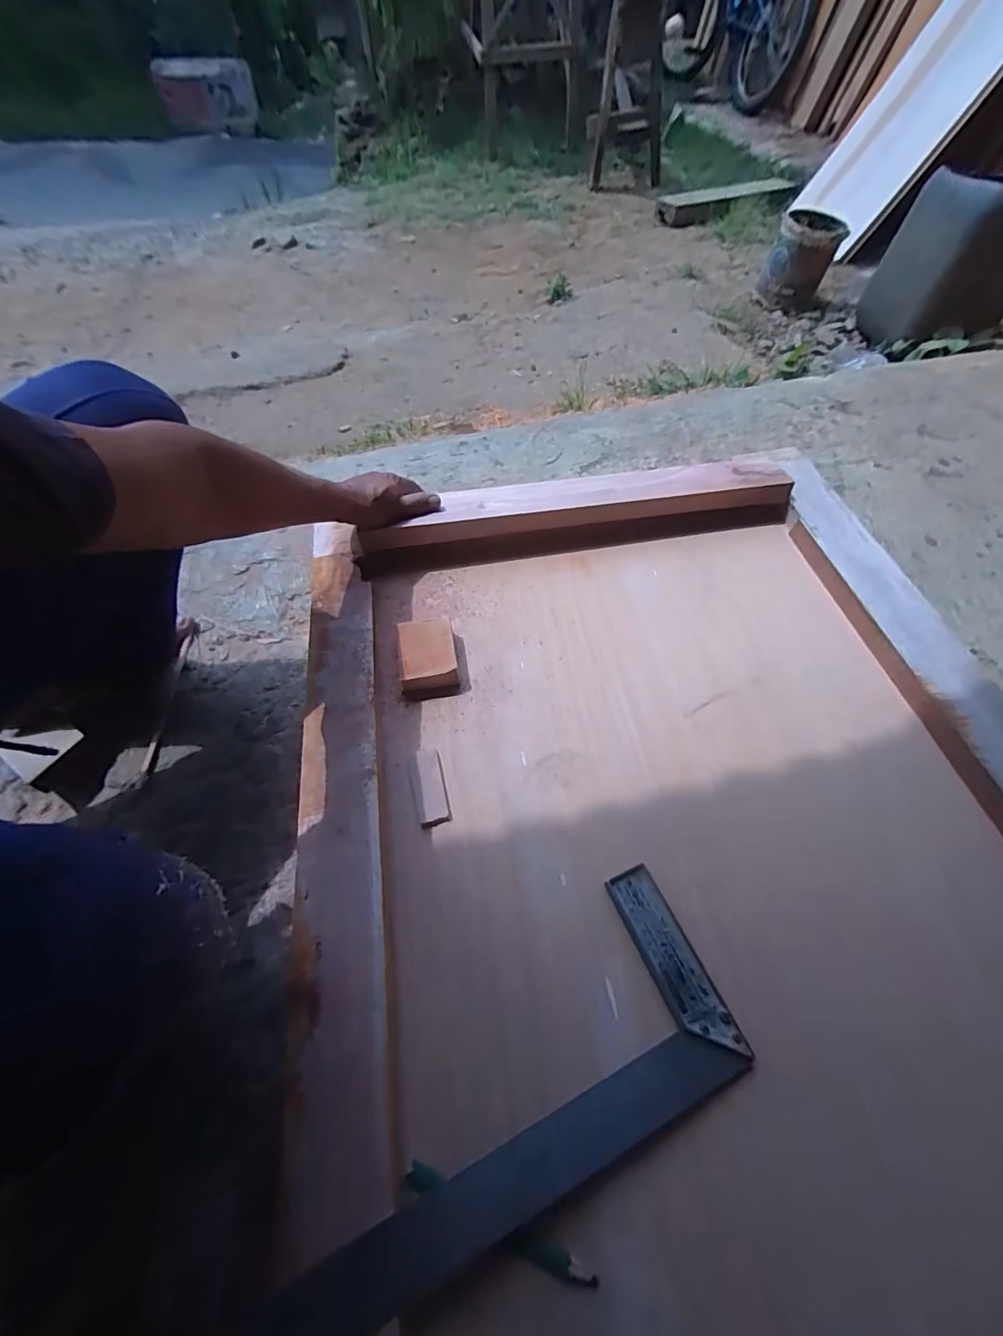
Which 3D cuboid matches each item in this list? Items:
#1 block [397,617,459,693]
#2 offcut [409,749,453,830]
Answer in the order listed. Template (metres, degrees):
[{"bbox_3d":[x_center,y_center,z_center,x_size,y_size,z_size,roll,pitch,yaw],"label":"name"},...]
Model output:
[{"bbox_3d":[-0.087,-0.015,0.573,0.065,0.030,0.081,-9,56,-3],"label":"block"},{"bbox_3d":[-0.074,0.122,0.499,0.033,0.014,0.079,-15,57,-7],"label":"offcut"}]

